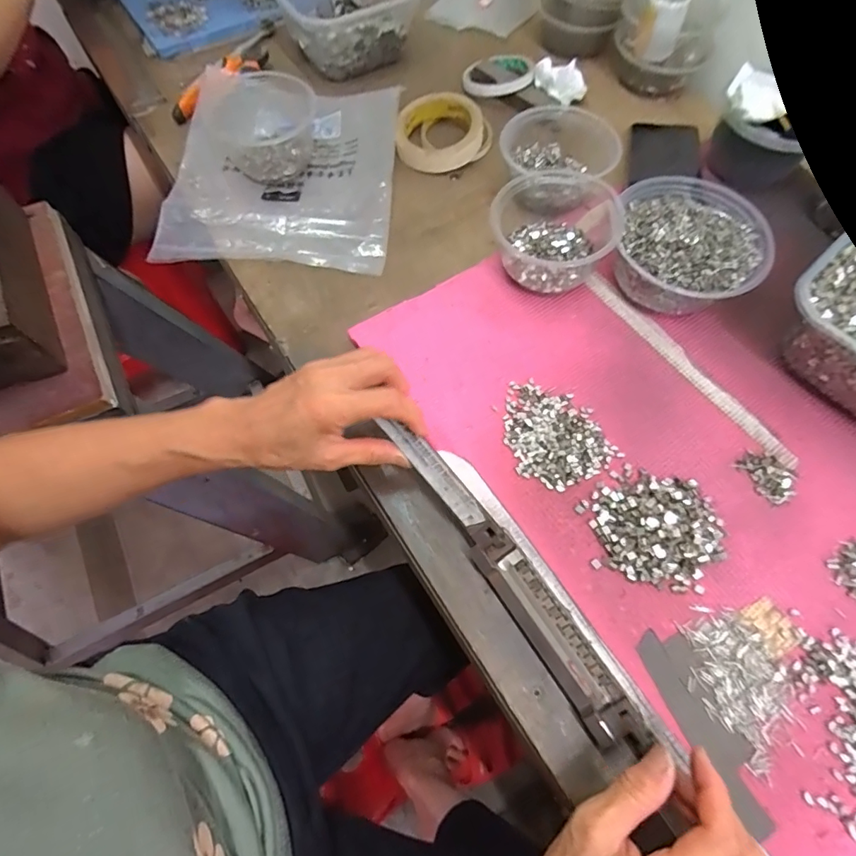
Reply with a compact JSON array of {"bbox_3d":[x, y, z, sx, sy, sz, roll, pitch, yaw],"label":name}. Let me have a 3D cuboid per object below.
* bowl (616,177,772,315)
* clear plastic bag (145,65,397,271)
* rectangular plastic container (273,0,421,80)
[{"bbox_3d":[0.235,-0.164,0.444,0.122,0.059,0.130,0,66,1],"label":"bowl"},{"bbox_3d":[-0.158,-0.293,0.531,0.239,0.036,0.267,3,66,2],"label":"clear plastic bag"},{"bbox_3d":[-0.108,-0.548,0.628,0.199,0.068,0.196,-11,67,-4],"label":"rectangular plastic container"}]

